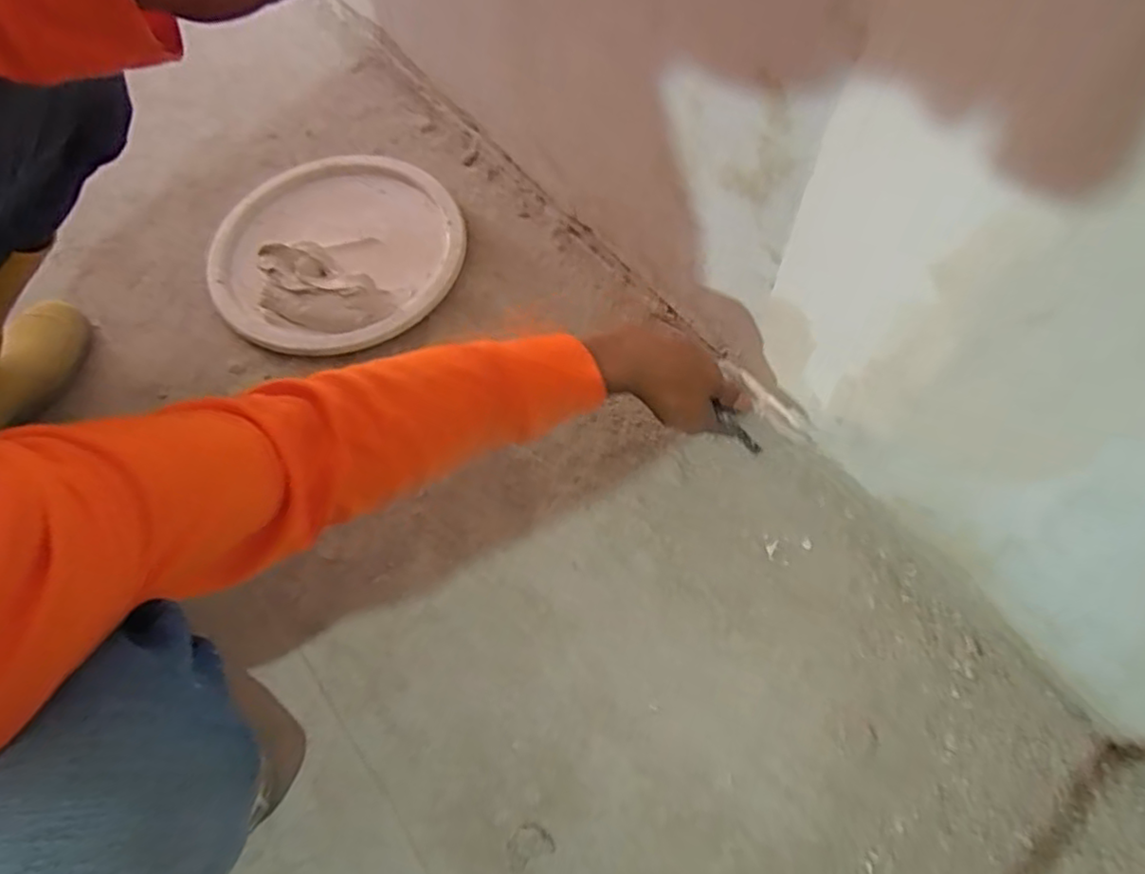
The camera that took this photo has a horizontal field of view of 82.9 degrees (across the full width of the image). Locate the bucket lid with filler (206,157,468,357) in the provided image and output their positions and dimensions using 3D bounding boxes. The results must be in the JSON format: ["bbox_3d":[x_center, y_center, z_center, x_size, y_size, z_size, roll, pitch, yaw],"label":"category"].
[{"bbox_3d":[-0.282,-0.225,0.779,0.287,0.035,0.285,0,63,0],"label":"bucket lid with filler"}]

